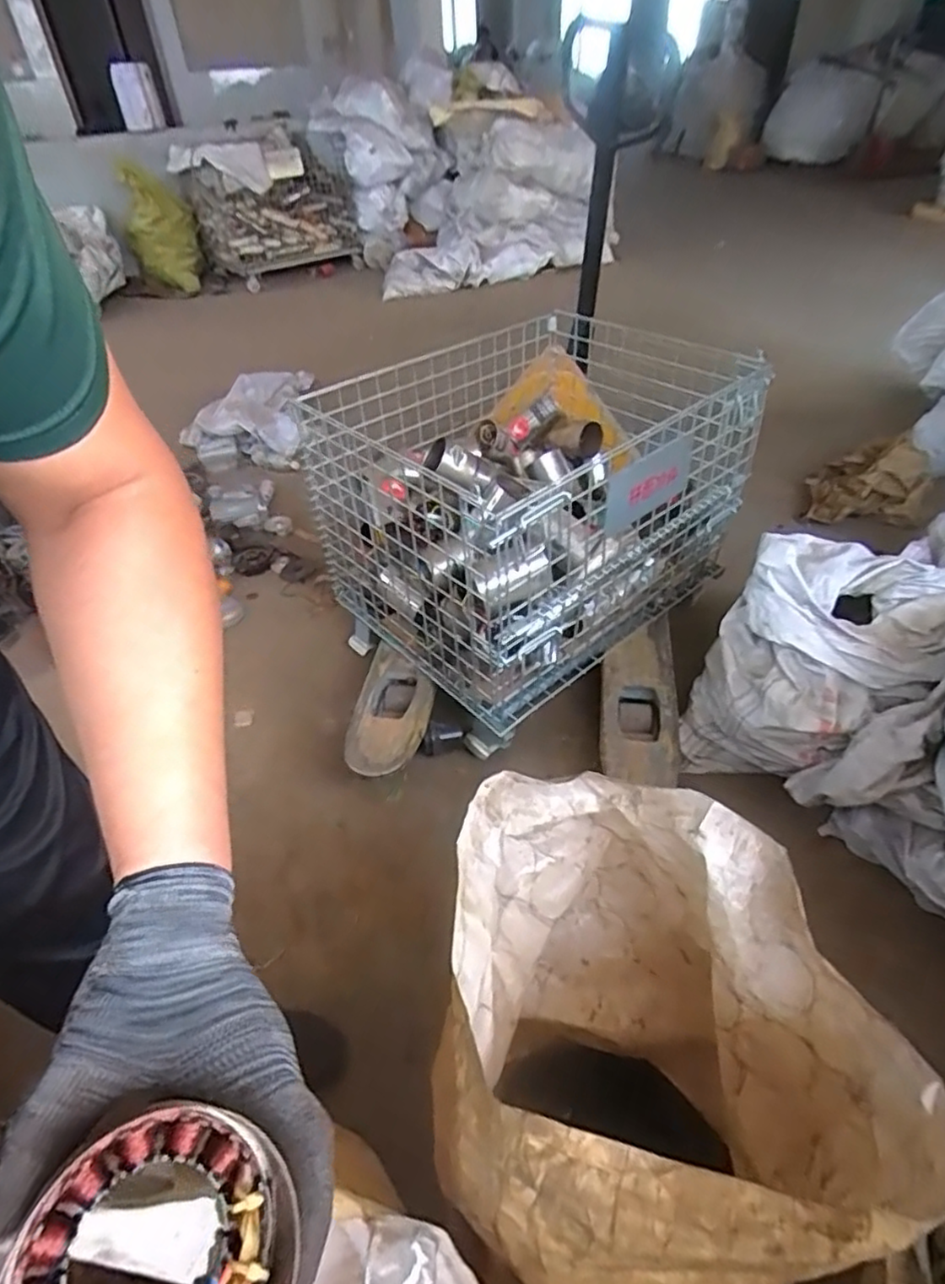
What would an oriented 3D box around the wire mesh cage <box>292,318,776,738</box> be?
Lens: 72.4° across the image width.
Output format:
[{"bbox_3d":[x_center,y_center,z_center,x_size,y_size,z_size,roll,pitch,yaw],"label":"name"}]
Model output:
[{"bbox_3d":[0.127,-0.325,1.477,0.772,0.512,0.663,-32,49,-28],"label":"wire mesh cage"}]

